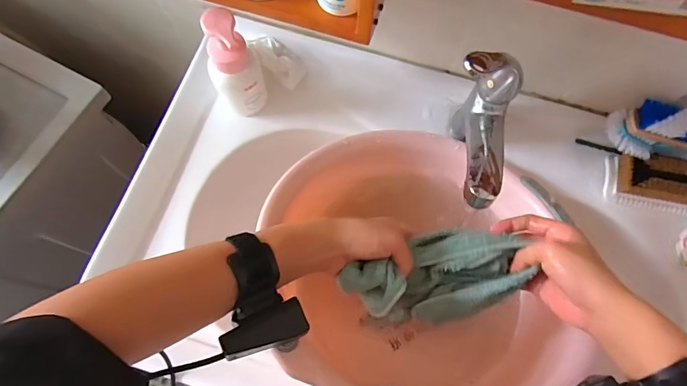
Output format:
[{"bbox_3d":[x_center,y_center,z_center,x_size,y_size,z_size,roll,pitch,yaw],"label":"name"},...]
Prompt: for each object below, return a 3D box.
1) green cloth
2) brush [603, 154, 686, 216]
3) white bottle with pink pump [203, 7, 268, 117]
[{"bbox_3d":[0.088,0.084,0.416,0.171,0.052,0.082,-15,75,-2],"label":"green cloth"},{"bbox_3d":[0.421,-0.008,0.544,0.148,0.050,0.068,8,72,2],"label":"brush"},{"bbox_3d":[-0.134,-0.152,0.516,0.061,0.151,0.049,-32,76,-7],"label":"white bottle with pink pump"}]

